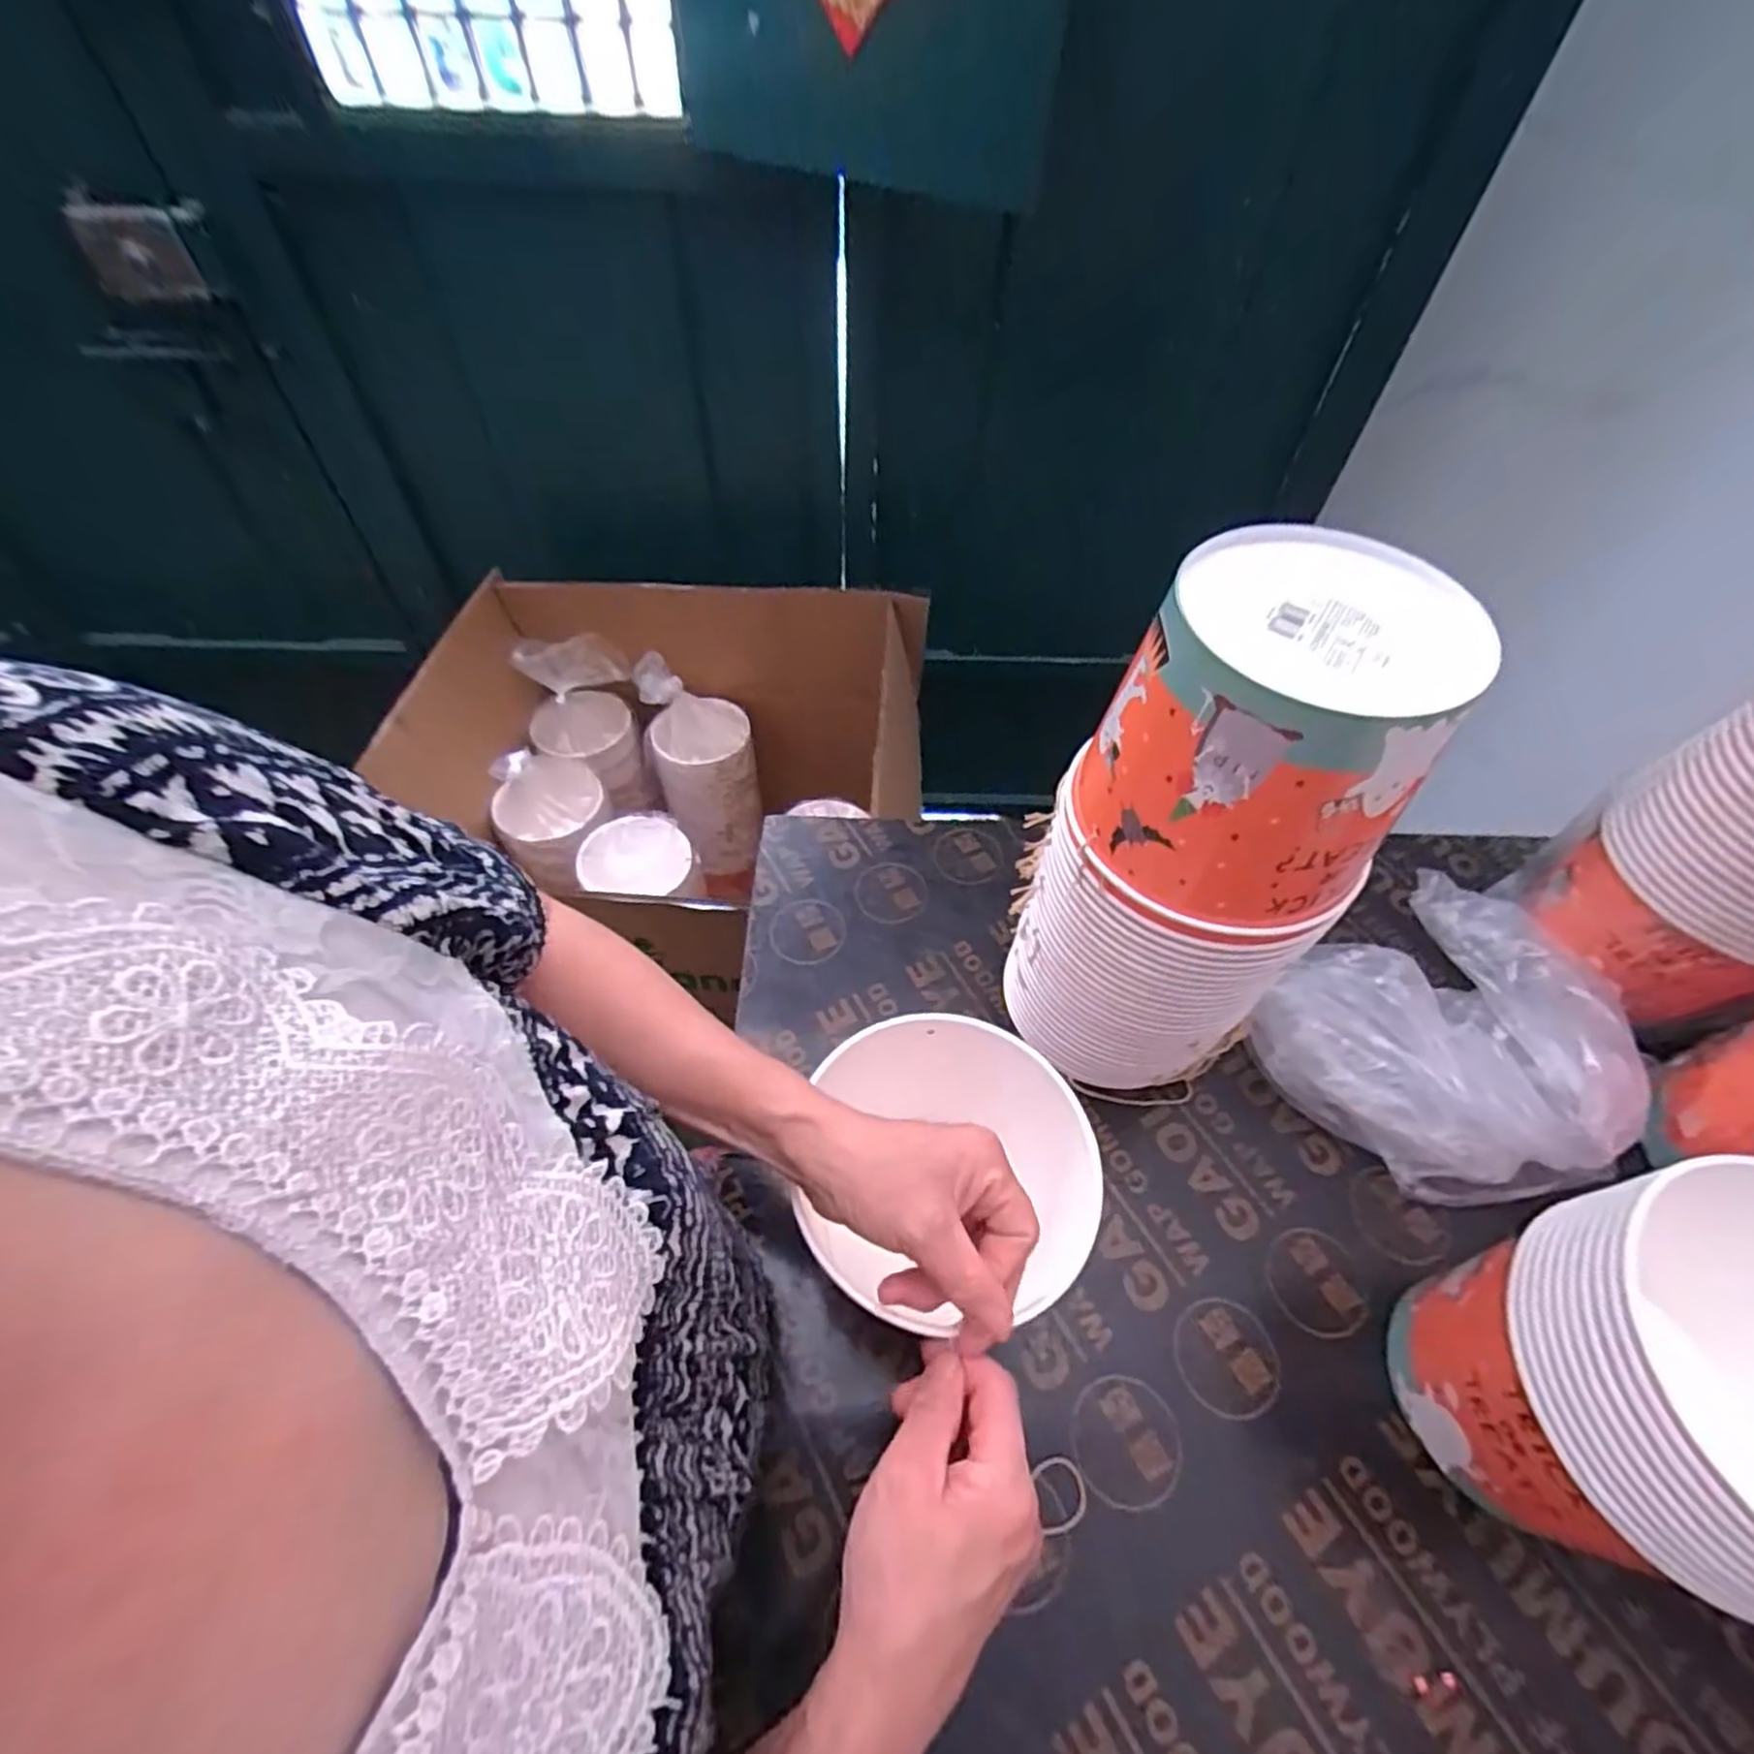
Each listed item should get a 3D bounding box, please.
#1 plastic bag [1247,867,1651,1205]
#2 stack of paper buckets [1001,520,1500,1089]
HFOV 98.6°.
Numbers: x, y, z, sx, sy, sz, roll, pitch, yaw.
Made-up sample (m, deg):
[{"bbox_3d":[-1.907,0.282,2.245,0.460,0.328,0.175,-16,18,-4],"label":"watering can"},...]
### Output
[{"bbox_3d":[0.418,0.104,0.552,0.255,0.098,0.196,-33,61,-24],"label":"plastic bag"},{"bbox_3d":[0.186,-0.002,0.463,0.155,0.357,0.139,38,61,23],"label":"stack of paper buckets"}]

